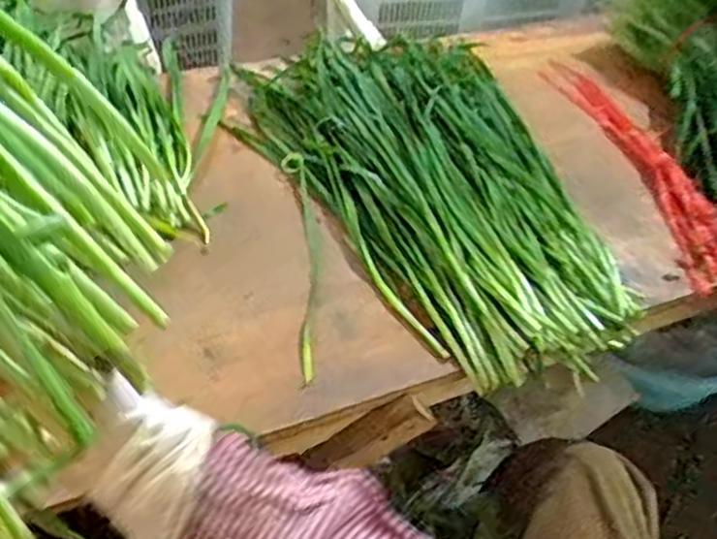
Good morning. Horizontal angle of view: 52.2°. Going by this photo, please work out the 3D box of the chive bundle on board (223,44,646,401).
[{"bbox_3d":[0.073,-0.094,0.662,0.244,0.056,0.463,-14,48,-21],"label":"chive bundle on board"}]

